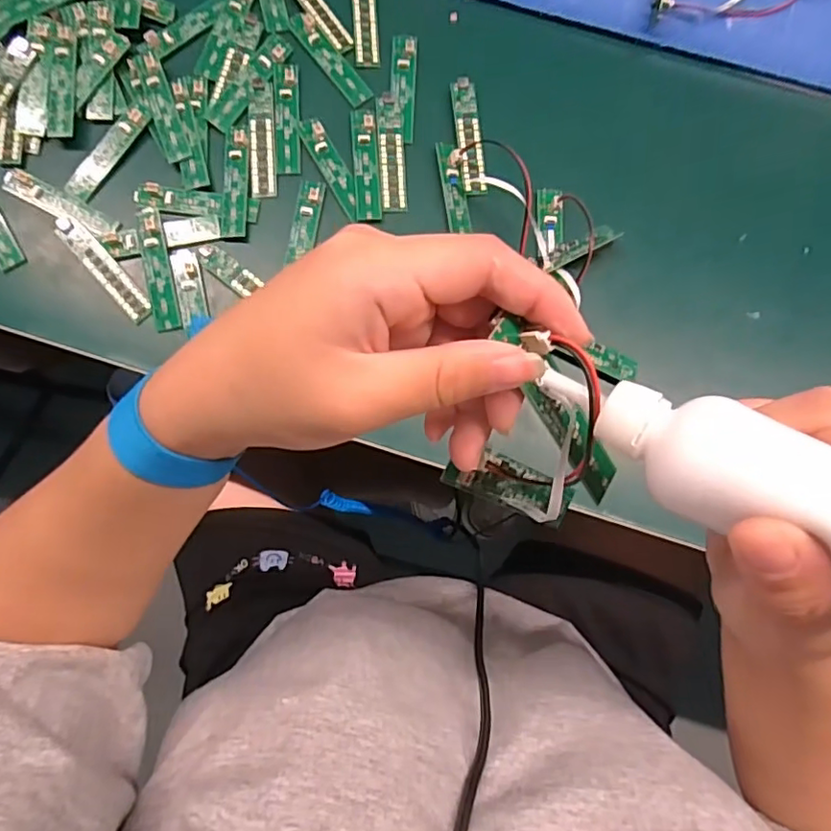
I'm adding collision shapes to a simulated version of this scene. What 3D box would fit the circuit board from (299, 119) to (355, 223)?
[{"bbox_3d":[-0.059,-0.175,0.403,0.016,0.004,0.079,-25,82,-6],"label":"circuit board"}]

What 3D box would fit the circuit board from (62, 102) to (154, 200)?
[{"bbox_3d":[-0.214,-0.185,0.398,0.019,0.005,0.076,34,81,4],"label":"circuit board"}]

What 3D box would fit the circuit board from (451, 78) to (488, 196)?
[{"bbox_3d":[0.039,-0.198,0.407,0.017,0.005,0.084,-6,80,-3],"label":"circuit board"}]

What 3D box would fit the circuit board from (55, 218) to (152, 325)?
[{"bbox_3d":[-0.211,-0.099,0.388,0.017,0.007,0.087,-40,84,-8],"label":"circuit board"}]

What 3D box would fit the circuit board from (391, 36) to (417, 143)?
[{"bbox_3d":[-0.009,-0.238,0.415,0.018,0.005,0.085,3,80,-2],"label":"circuit board"}]

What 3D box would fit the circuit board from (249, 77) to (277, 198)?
[{"bbox_3d":[-0.108,-0.197,0.405,0.018,0.004,0.090,-2,80,-2],"label":"circuit board"}]

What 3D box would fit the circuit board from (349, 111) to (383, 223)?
[{"bbox_3d":[-0.035,-0.177,0.404,0.018,0.004,0.083,-3,80,-3],"label":"circuit board"}]

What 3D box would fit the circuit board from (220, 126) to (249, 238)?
[{"bbox_3d":[-0.124,-0.161,0.396,0.018,0.004,0.078,1,80,-2],"label":"circuit board"}]

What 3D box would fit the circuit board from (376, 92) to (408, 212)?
[{"bbox_3d":[-0.017,-0.187,0.406,0.018,0.005,0.088,-3,80,-3],"label":"circuit board"}]

